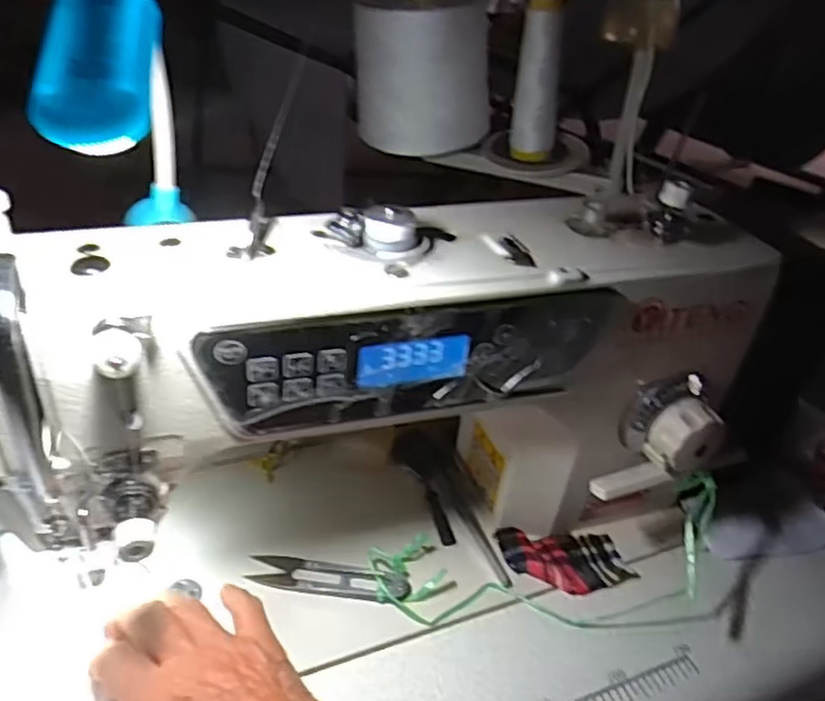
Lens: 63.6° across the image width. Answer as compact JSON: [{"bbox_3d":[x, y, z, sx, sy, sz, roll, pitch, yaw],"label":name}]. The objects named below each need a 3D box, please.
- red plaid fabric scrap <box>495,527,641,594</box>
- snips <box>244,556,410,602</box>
[{"bbox_3d":[0.103,0.139,0.449,0.085,0.011,0.047,2,35,-6],"label":"red plaid fabric scrap"},{"bbox_3d":[-0.052,0.143,0.421,0.099,0.008,0.024,7,34,2],"label":"snips"}]

